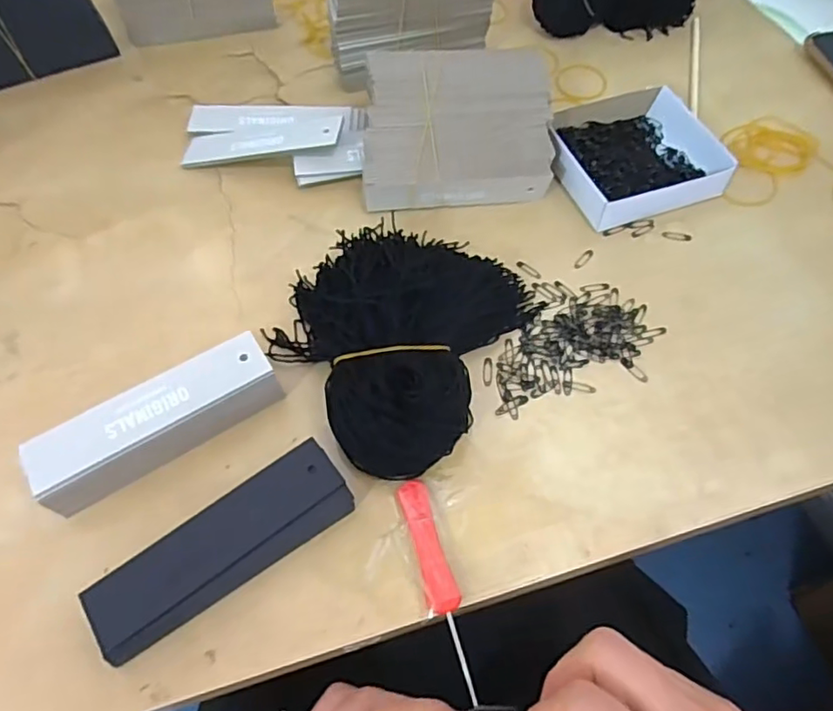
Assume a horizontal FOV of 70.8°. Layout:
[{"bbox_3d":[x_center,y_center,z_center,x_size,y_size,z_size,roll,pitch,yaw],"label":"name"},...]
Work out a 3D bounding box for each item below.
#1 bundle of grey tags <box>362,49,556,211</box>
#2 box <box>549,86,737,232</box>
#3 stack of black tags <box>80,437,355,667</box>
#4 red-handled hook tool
[{"bbox_3d":[0.028,-0.161,0.421,0.133,0.060,0.104,-6,58,-4],"label":"bundle of grey tags"},{"bbox_3d":[0.155,-0.150,0.434,0.111,0.028,0.108,-20,60,-13],"label":"box"},{"bbox_3d":[-0.093,0.093,0.288,0.125,0.019,0.040,-31,63,-18],"label":"stack of black tags"},{"bbox_3d":[0.011,0.109,0.283,0.015,0.004,0.102,-14,59,-9],"label":"red-handled hook tool"}]

